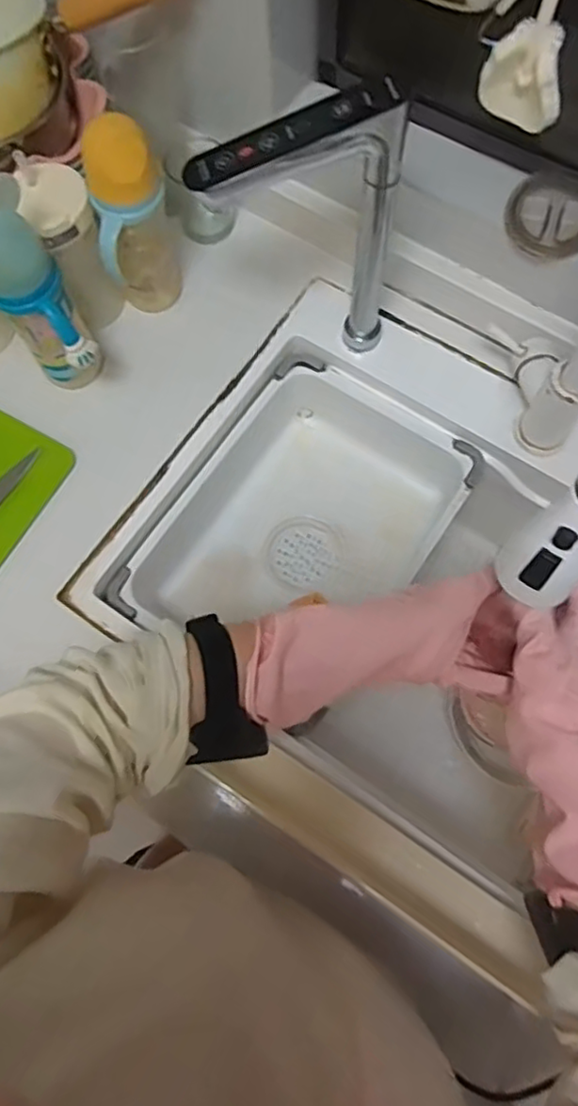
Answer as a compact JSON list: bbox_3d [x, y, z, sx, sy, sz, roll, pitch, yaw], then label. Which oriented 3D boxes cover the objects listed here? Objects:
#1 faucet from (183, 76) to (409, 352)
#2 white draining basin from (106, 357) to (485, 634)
[{"bbox_3d":[0.011,-0.265,0.570,0.161,0.274,0.032,-15,73,-2],"label":"faucet"},{"bbox_3d":[0.023,-0.025,0.724,0.249,0.117,0.355,33,77,11],"label":"white draining basin"}]

